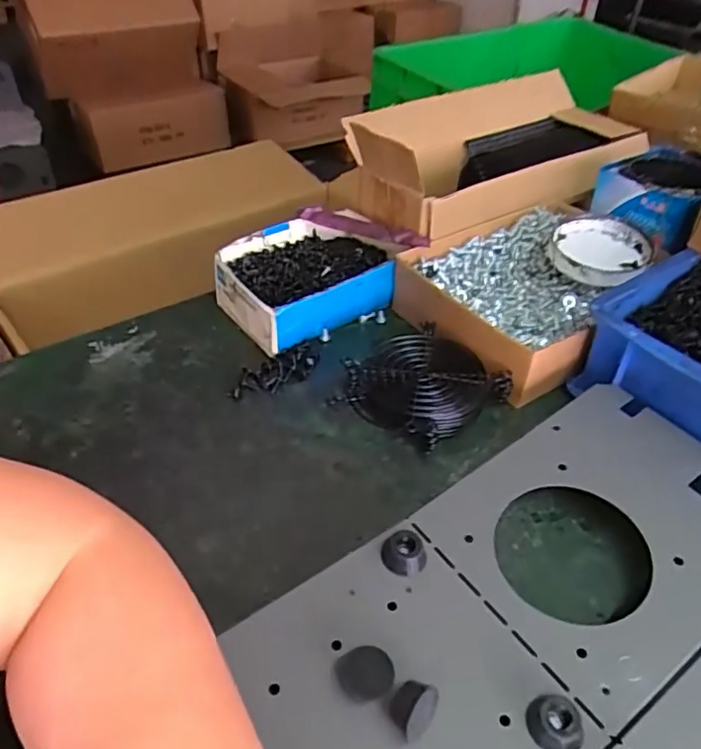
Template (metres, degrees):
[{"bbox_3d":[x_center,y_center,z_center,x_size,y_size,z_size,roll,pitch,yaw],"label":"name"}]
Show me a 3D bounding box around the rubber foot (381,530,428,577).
[{"bbox_3d":[0.031,0.102,0.346,0.025,0.012,0.022,11,43,9],"label":"rubber foot"}]

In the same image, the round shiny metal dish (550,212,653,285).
[{"bbox_3d":[0.219,-0.109,0.538,0.081,0.025,0.089,1,42,-1],"label":"round shiny metal dish"}]

